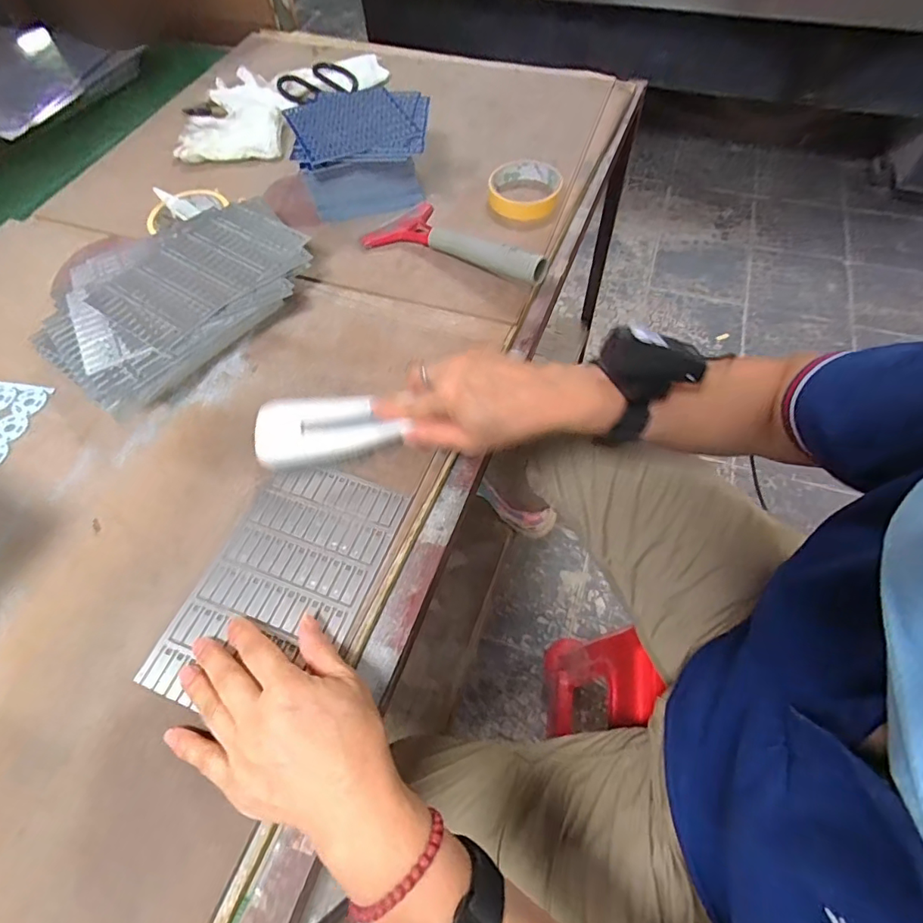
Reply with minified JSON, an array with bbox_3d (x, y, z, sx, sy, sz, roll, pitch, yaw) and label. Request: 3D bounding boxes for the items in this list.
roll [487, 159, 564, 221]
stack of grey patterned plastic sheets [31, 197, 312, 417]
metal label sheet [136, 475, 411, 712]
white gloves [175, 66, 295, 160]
[{"bbox_3d":[0.074,-0.318,0.583,0.082,0.025,0.089,-1,60,2],"label":"roll"},{"bbox_3d":[-0.282,-0.173,0.504,0.203,0.037,0.263,33,66,19],"label":"stack of grey patterned plastic sheets"},{"bbox_3d":[-0.131,0.088,0.368,0.123,0.005,0.184,15,61,13],"label":"metal label sheet"},{"bbox_3d":[-0.310,-0.490,0.700,0.146,0.020,0.199,1,60,3],"label":"white gloves"}]

